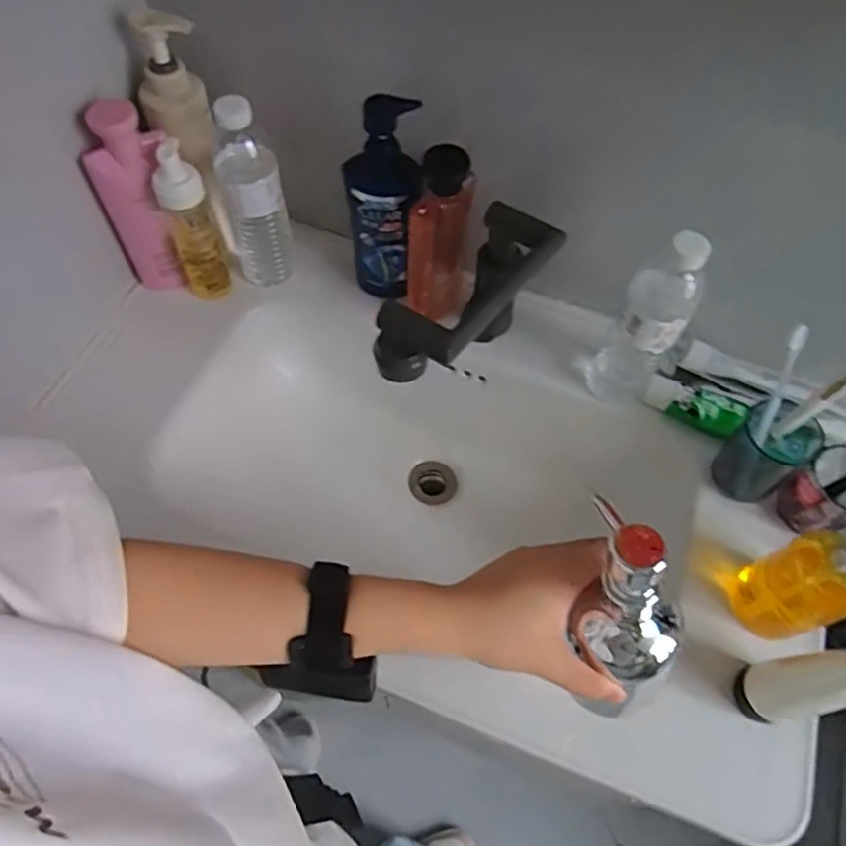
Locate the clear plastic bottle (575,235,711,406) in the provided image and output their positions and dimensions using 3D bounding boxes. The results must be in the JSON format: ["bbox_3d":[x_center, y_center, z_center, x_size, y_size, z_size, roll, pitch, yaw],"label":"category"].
[{"bbox_3d":[0.216,-0.094,0.645,0.071,0.231,0.058,34,65,15],"label":"clear plastic bottle"}]

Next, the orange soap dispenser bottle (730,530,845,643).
[{"bbox_3d":[0.328,0.126,0.538,0.056,0.188,0.073,-16,63,-11],"label":"orange soap dispenser bottle"}]

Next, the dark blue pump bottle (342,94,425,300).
[{"bbox_3d":[-0.040,-0.231,0.684,0.076,0.235,0.058,16,55,6],"label":"dark blue pump bottle"}]

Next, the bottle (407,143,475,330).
[{"bbox_3d":[0.023,-0.197,0.701,0.072,0.210,0.063,10,61,3],"label":"bottle"}]

